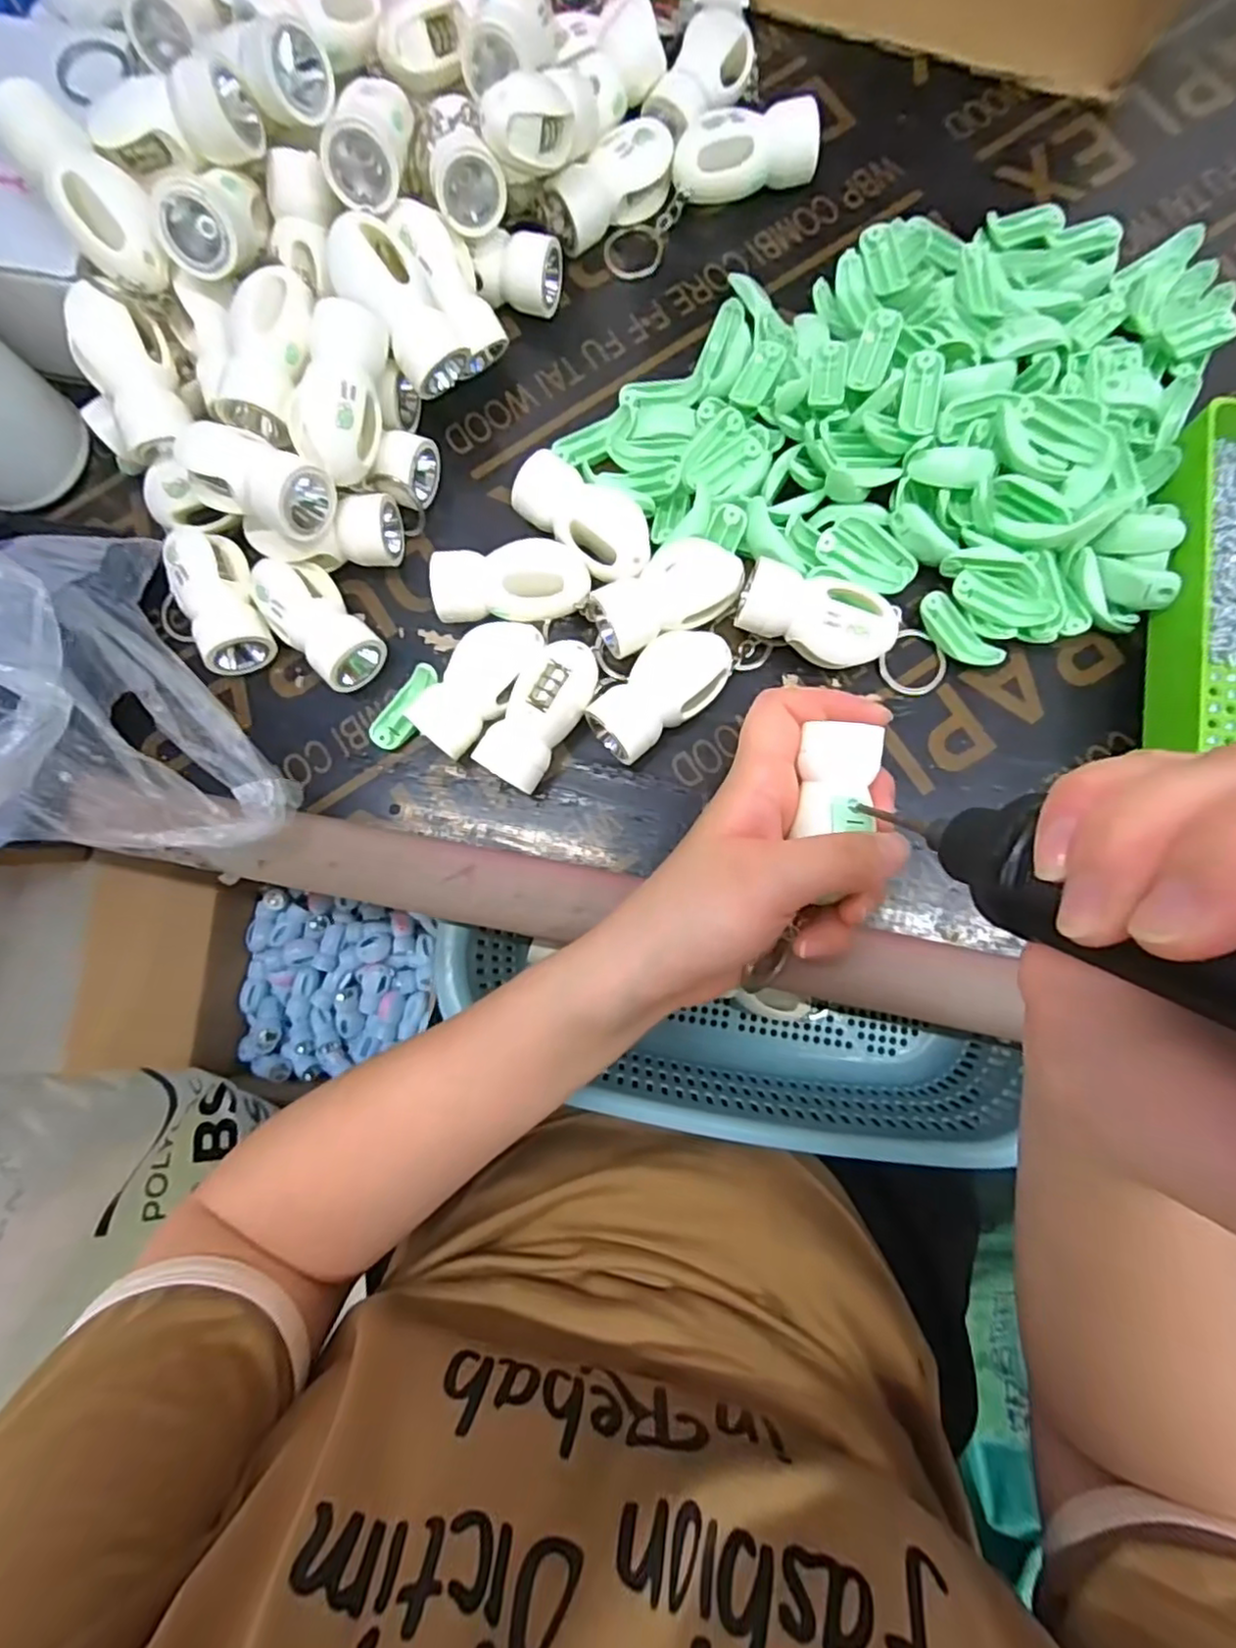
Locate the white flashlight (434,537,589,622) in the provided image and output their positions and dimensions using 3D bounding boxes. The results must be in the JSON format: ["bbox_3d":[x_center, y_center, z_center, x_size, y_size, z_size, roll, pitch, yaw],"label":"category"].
[{"bbox_3d":[-0.046,-0.106,0.297,0.065,0.028,0.034,-1,82,3],"label":"white flashlight"}]

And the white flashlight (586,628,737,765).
[{"bbox_3d":[0.018,-0.056,0.290,0.068,0.029,0.034,-42,83,-3],"label":"white flashlight"}]

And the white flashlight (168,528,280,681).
[{"bbox_3d":[-0.177,-0.100,0.298,0.028,0.024,0.064,-21,96,-3],"label":"white flashlight"}]

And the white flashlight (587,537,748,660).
[{"bbox_3d":[0.021,-0.100,0.292,0.069,0.028,0.032,-31,82,-2],"label":"white flashlight"}]

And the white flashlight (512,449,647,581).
[{"bbox_3d":[-0.014,-0.134,0.300,0.068,0.024,0.033,44,86,7],"label":"white flashlight"}]

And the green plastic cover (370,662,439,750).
[{"bbox_3d":[-0.095,-0.052,0.298,0.018,0.007,0.042,34,99,7],"label":"green plastic cover"}]

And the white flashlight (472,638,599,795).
[{"bbox_3d":[-0.033,-0.047,0.288,0.030,0.033,0.065,29,85,6],"label":"white flashlight"}]

